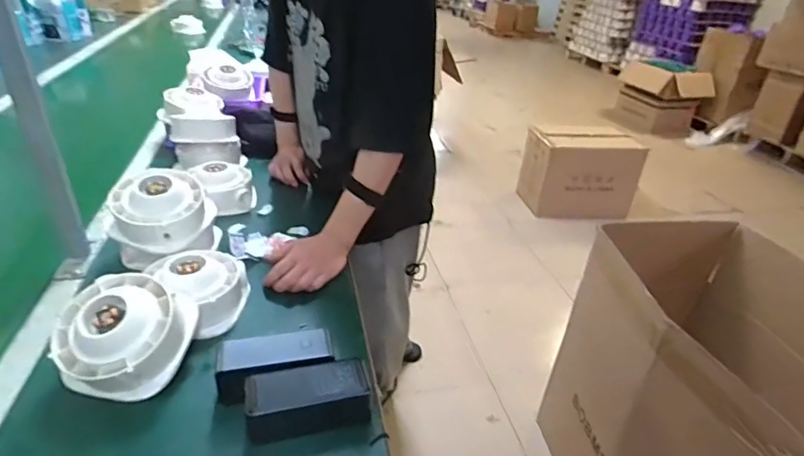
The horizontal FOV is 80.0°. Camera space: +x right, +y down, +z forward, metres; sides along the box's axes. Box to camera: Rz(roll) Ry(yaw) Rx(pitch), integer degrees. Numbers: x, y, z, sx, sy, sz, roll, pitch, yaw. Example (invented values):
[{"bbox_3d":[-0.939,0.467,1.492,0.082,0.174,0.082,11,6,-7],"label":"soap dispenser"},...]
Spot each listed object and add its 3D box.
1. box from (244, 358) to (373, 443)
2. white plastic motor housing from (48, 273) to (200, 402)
[{"bbox_3d":[-0.100,0.187,0.521,0.132,0.056,0.061,-4,31,-15],"label":"box"},{"bbox_3d":[-0.325,0.121,0.556,0.141,0.064,0.137,16,59,-7],"label":"white plastic motor housing"}]

